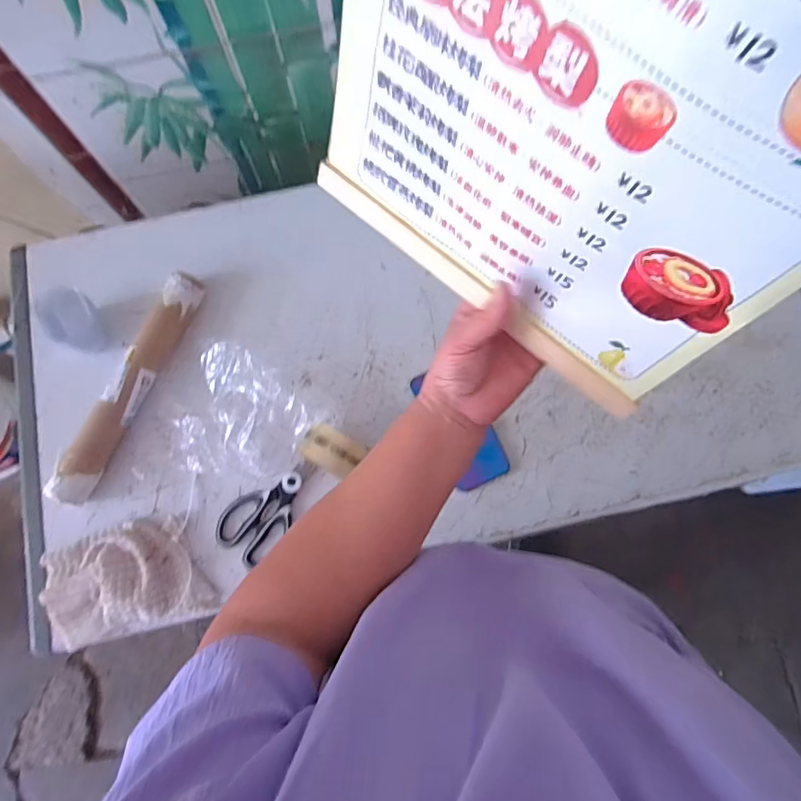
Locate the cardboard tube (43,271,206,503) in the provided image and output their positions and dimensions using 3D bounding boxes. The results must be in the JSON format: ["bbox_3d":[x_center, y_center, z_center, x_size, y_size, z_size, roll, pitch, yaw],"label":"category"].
[{"bbox_3d":[-0.352,-0.022,0.692,0.048,0.049,0.330,22,78,5],"label":"cardboard tube"}]

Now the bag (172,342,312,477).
[{"bbox_3d":[-0.209,0.023,0.675,0.168,0.061,0.164,23,78,5],"label":"bag"}]

